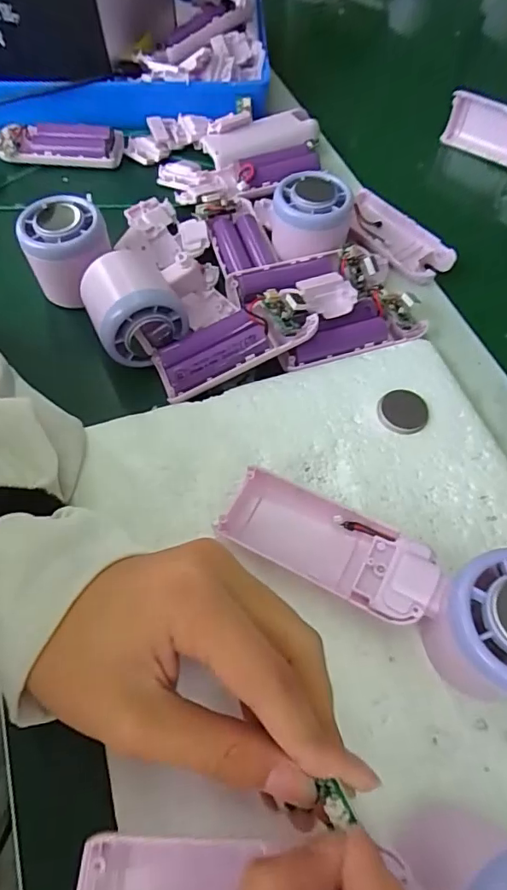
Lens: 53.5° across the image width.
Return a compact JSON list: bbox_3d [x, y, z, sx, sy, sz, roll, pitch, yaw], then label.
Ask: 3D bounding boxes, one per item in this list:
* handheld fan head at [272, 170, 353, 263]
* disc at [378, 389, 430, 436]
[{"bbox_3d":[0.041,-0.162,0.359,0.056,0.035,0.061,-6,60,-5],"label":"handheld fan head"},{"bbox_3d":[0.091,-0.021,0.306,0.029,0.004,0.030,1,60,-2],"label":"disc"}]

